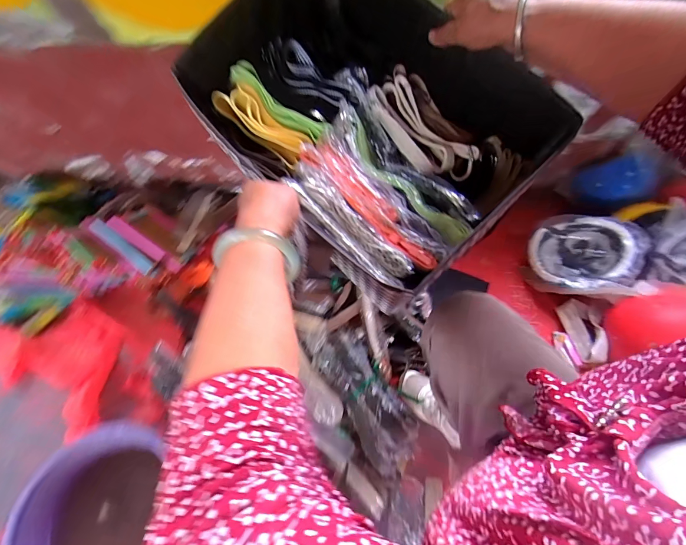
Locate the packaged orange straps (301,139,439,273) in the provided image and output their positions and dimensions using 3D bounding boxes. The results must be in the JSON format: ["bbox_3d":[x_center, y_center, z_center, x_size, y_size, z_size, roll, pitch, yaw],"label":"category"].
[{"bbox_3d":[0.031,-0.093,0.426,0.046,0.030,0.234,-39,80,-24],"label":"packaged orange straps"}]

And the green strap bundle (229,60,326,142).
[{"bbox_3d":[-0.097,-0.246,0.475,0.163,0.018,0.036,42,63,5],"label":"green strap bundle"}]

